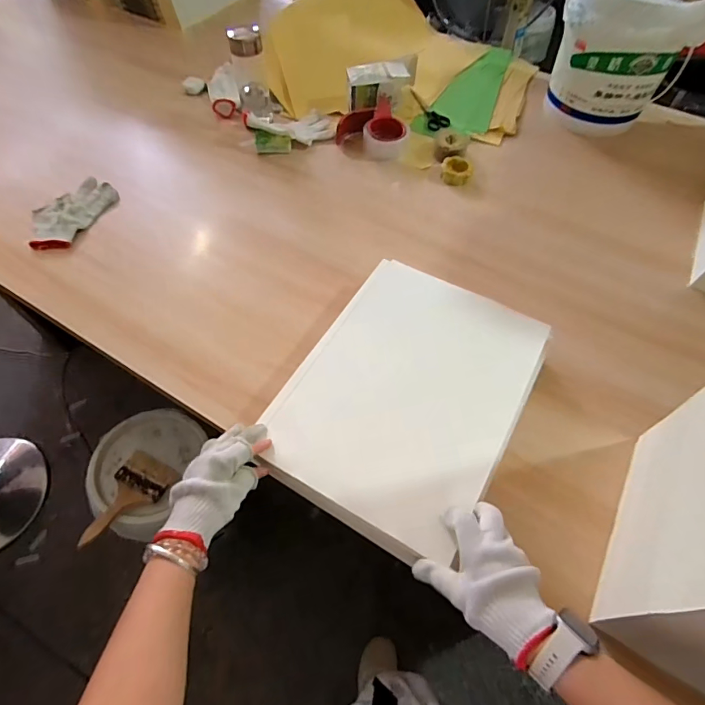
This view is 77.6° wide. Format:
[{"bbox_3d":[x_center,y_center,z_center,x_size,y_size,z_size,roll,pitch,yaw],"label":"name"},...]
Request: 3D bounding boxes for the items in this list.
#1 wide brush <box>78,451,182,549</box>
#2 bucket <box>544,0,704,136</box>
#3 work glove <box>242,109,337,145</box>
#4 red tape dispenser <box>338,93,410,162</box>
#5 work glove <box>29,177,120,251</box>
[{"bbox_3d":[-0.451,0.297,0.877,0.101,0.023,0.197,35,52,-5],"label":"wide brush"},{"bbox_3d":[0.560,-0.639,0.937,0.205,0.264,0.237,-30,65,-15],"label":"bucket"},{"bbox_3d":[-0.136,-0.499,0.964,0.204,0.026,0.095,-15,60,-32],"label":"work glove"},{"bbox_3d":[0.056,-0.480,0.953,0.138,0.055,0.142,-40,68,-19],"label":"red tape dispenser"},{"bbox_3d":[-0.540,-0.266,0.839,0.104,0.018,0.186,26,64,14],"label":"work glove"}]

